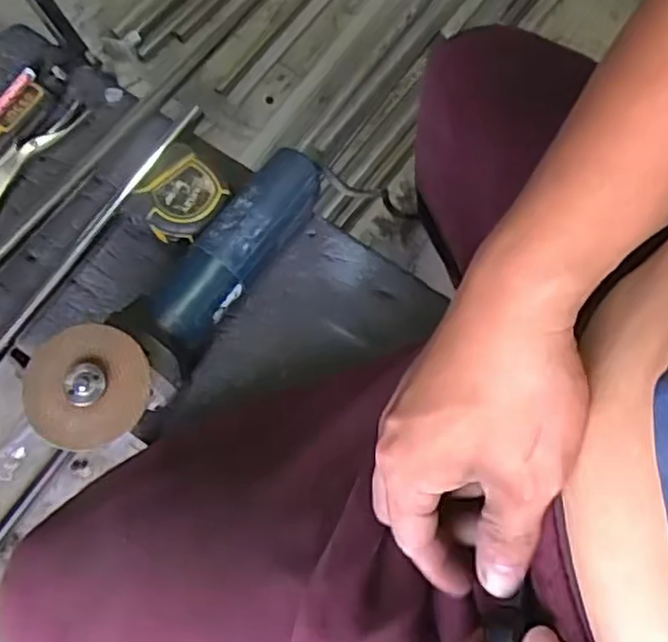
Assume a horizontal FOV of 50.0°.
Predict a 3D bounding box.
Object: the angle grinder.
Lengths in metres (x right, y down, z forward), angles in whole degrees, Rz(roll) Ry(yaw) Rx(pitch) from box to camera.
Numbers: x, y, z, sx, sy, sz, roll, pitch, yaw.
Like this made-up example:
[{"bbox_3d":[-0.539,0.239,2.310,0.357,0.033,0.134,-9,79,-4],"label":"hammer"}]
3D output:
[{"bbox_3d":[-0.111,-0.019,0.581,0.088,0.096,0.297,40,79,8],"label":"angle grinder"}]

